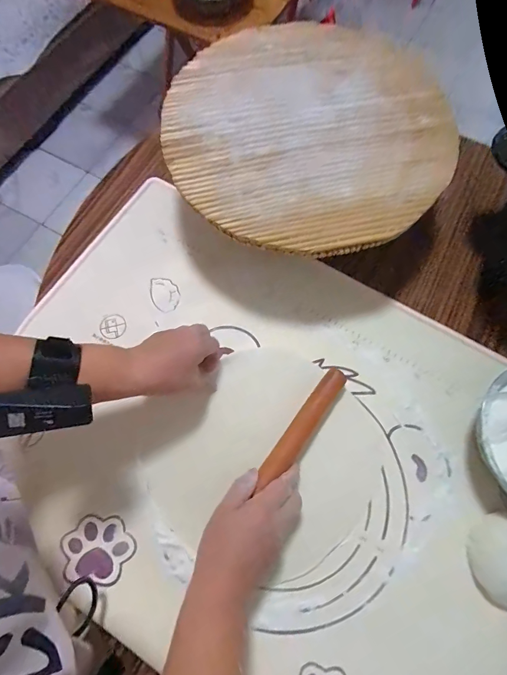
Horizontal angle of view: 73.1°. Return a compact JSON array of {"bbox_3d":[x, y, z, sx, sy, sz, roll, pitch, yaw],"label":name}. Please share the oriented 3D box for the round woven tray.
[{"bbox_3d":[0.072,-0.271,0.430,0.349,0.029,0.365,0,70,-1],"label":"round woven tray"}]

